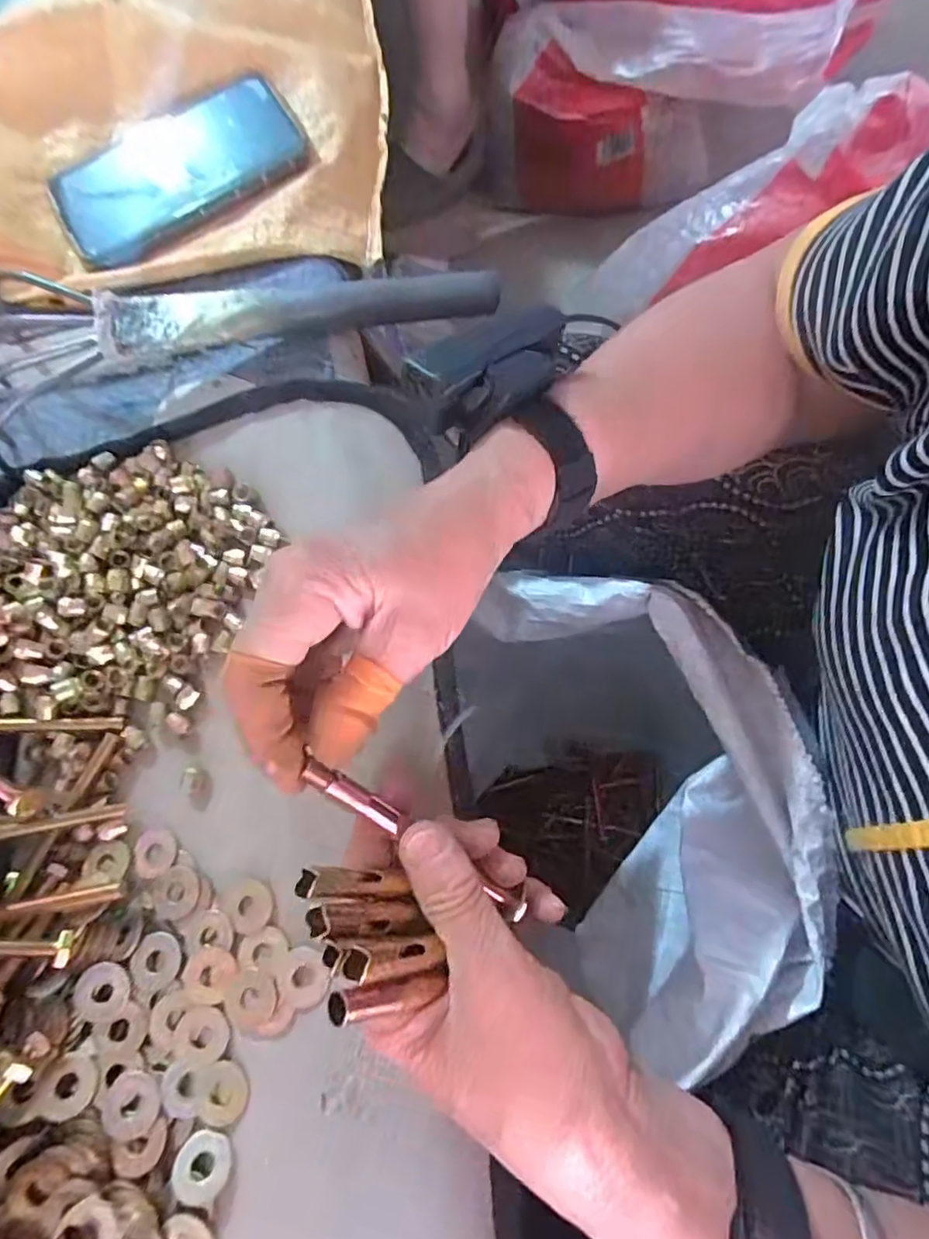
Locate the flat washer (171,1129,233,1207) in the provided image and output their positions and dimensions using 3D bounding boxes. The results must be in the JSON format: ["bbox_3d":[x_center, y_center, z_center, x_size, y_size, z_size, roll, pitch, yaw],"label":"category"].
[{"bbox_3d":[-0.100,0.209,0.237,0.022,0.004,0.020,-2,71,7],"label":"flat washer"}]

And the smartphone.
[{"bbox_3d":[-0.185,-0.291,0.398,0.156,0.010,0.086,-29,83,0],"label":"smartphone"}]

